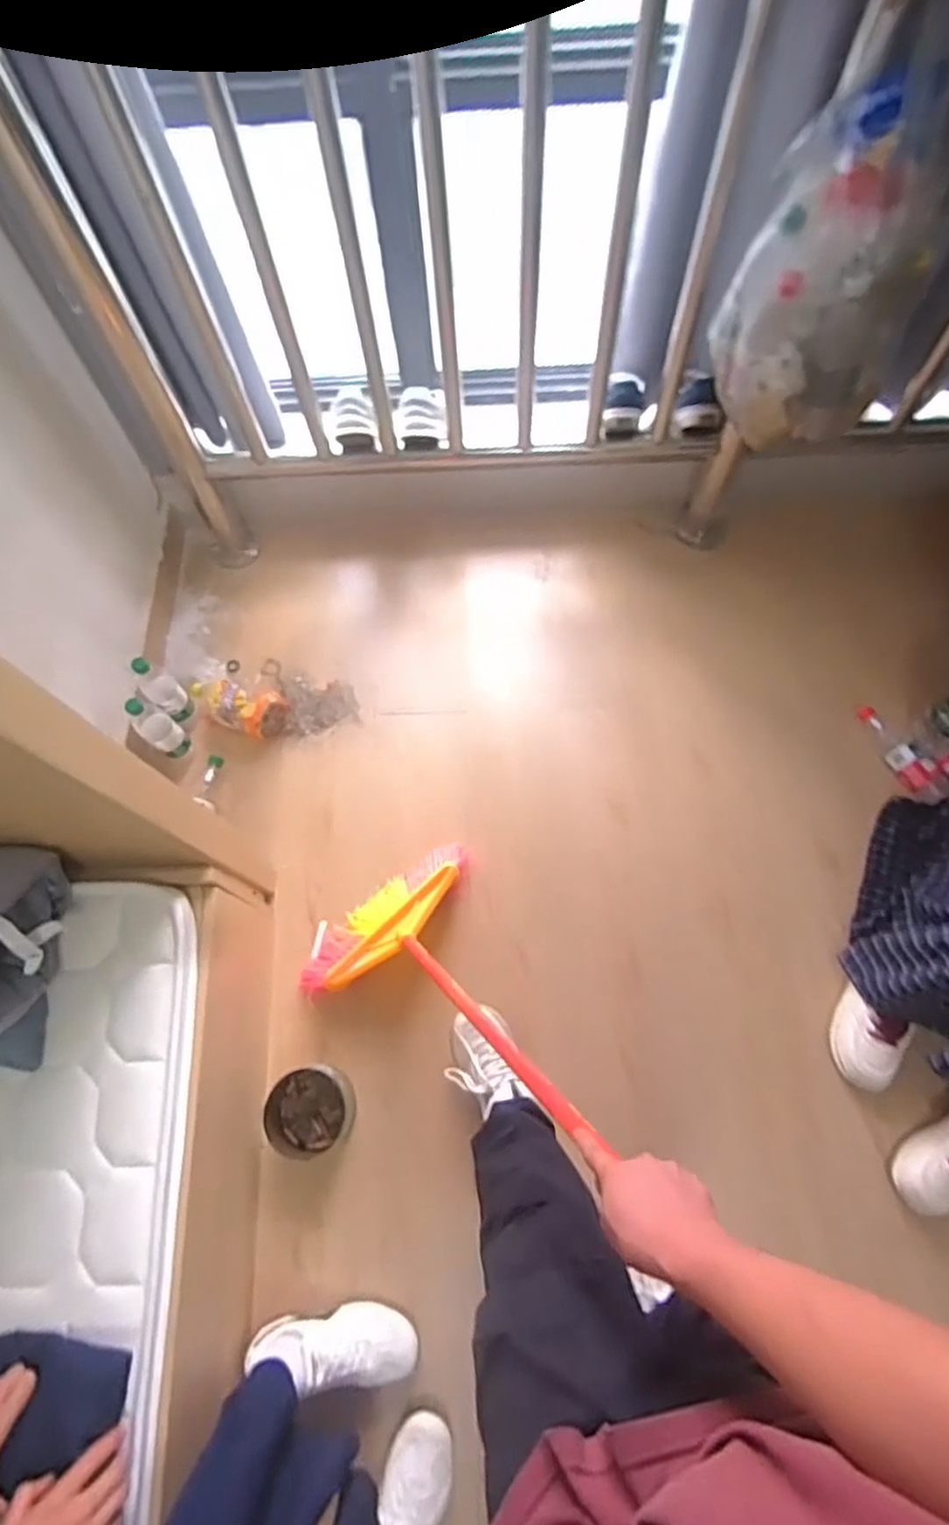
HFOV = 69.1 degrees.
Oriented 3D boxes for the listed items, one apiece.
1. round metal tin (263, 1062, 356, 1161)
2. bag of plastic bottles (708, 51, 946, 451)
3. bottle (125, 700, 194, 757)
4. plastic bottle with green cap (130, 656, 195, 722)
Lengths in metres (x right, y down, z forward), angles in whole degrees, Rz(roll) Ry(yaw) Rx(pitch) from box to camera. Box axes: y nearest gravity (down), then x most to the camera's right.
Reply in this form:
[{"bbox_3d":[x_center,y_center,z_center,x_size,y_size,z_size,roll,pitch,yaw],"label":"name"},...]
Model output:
[{"bbox_3d":[-0.295,0.629,1.249,0.151,0.067,0.147,-1,68,2],"label":"round metal tin"},{"bbox_3d":[0.512,-0.726,1.022,0.196,0.398,0.289,-19,68,-6],"label":"bag of plastic bottles"},{"bbox_3d":[-0.667,-0.074,1.457,0.069,0.222,0.070,1,66,-1],"label":"bottle"},{"bbox_3d":[-0.678,-0.153,1.503,0.071,0.235,0.070,-41,72,-14],"label":"plastic bottle with green cap"}]

